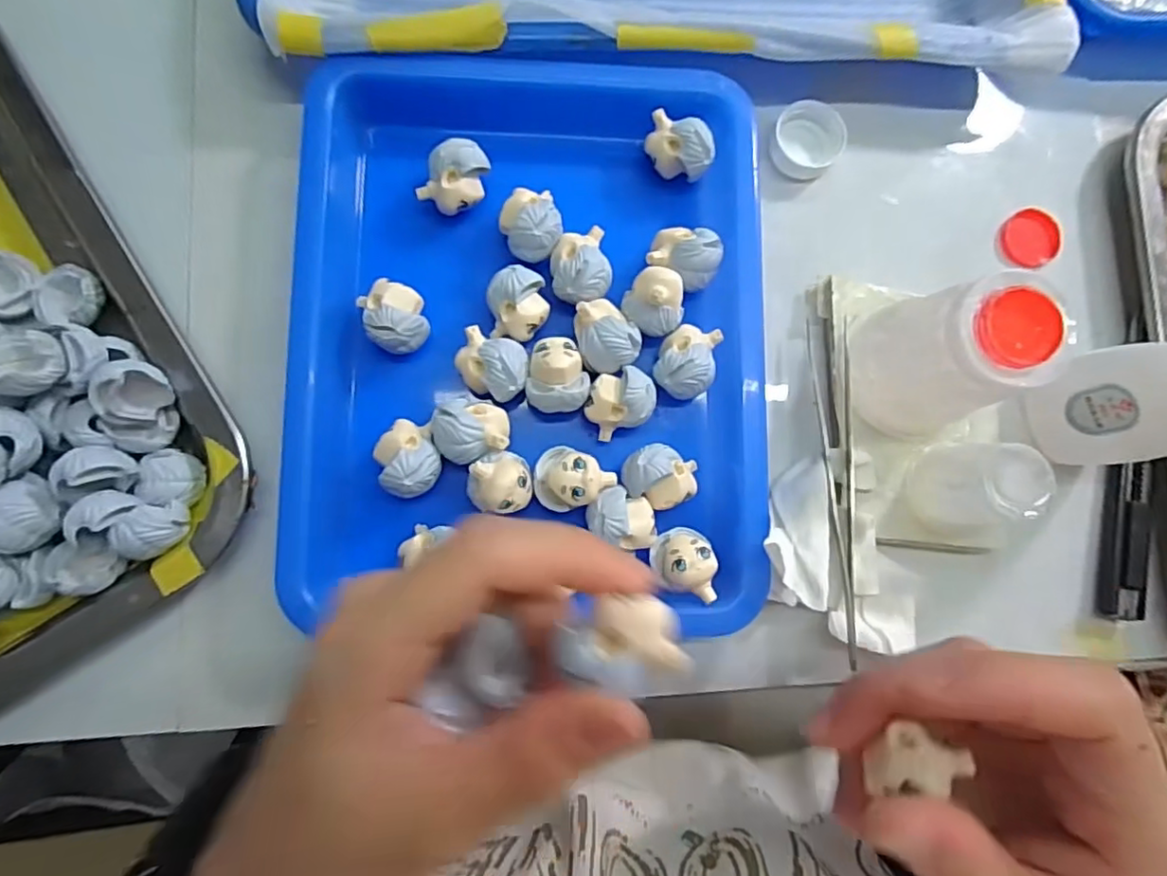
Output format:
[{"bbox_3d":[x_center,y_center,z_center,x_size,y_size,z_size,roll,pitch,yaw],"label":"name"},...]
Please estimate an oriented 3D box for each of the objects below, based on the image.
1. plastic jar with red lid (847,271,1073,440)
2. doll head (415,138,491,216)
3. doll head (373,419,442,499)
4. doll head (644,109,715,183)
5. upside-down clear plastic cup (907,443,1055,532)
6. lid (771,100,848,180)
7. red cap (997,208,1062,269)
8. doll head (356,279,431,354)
[{"bbox_3d":[0.132,-0.029,0.225,0.047,0.067,0.052,-11,85,-4],"label":"plastic jar with red lid"},{"bbox_3d":[-0.050,-0.102,0.242,0.020,0.021,0.026,26,84,0],"label":"doll head"},{"bbox_3d":[-0.066,0.009,0.227,0.022,0.023,0.025,-43,88,-6],"label":"doll head"},{"bbox_3d":[0.039,-0.117,0.250,0.027,0.024,0.018,23,84,0],"label":"doll head"},{"bbox_3d":[0.148,0.018,0.234,0.031,0.040,0.032,0,84,-3],"label":"upside-down clear plastic cup"},{"bbox_3d":[0.097,-0.129,0.265,0.030,0.008,0.031,0,84,-3],"label":"lid"},{"bbox_3d":[0.200,-0.089,0.272,0.028,0.004,0.025,-9,85,-4],"label":"red cap"},{"bbox_3d":[-0.071,-0.046,0.234,0.021,0.023,0.027,-20,86,-5],"label":"doll head"}]

